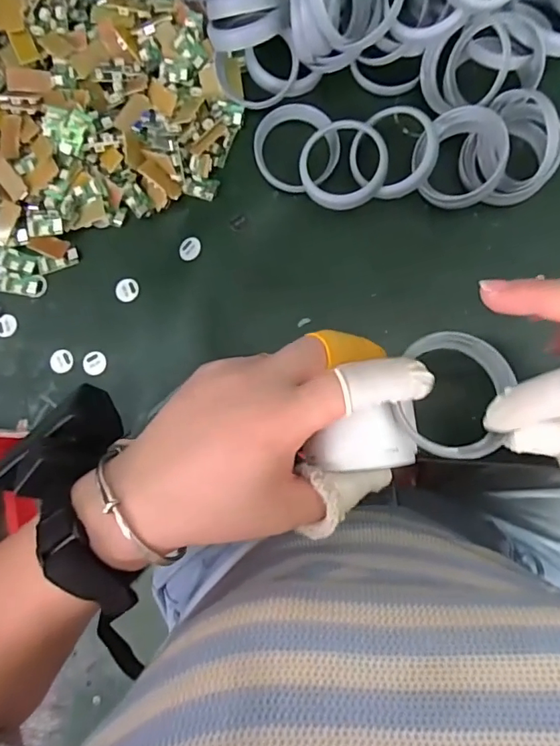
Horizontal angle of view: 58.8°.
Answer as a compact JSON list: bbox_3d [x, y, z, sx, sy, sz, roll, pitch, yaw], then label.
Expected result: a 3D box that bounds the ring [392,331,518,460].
[{"bbox_3d":[0.083,0.010,0.236,0.050,0.014,0.059,13,89,7],"label":"ring"}]

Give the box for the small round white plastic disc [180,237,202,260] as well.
[{"bbox_3d":[-0.065,-0.090,0.360,0.016,0.004,0.016,0,88,-1],"label":"small round white plastic disc"}]

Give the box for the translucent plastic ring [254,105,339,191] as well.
[{"bbox_3d":[0.012,-0.161,0.352,0.059,0.007,0.059,0,87,7],"label":"translucent plastic ring"}]

